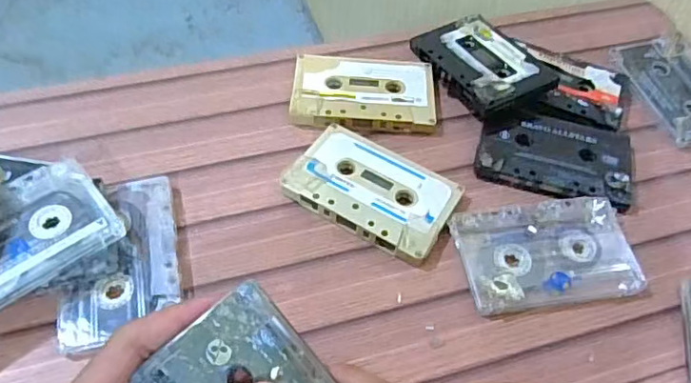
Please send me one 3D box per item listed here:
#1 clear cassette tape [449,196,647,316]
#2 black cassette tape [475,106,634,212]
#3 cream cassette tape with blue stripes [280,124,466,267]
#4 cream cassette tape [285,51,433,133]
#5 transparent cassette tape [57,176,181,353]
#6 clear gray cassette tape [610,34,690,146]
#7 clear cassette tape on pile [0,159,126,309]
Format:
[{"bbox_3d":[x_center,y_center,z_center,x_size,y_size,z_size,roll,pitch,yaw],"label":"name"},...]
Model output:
[{"bbox_3d":[0.118,0.036,0.342,0.100,0.011,0.064,-6,54,-8],"label":"clear cassette tape"},{"bbox_3d":[0.140,-0.026,0.386,0.098,0.008,0.068,17,55,9],"label":"black cassette tape"},{"bbox_3d":[0.018,-0.002,0.365,0.100,0.012,0.067,27,57,16],"label":"cream cassette tape with blue stripes"},{"bbox_3d":[0.013,-0.072,0.413,0.099,0.011,0.066,4,54,-1],"label":"cream cassette tape"},{"bbox_3d":[-0.126,0.036,0.325,0.062,0.011,0.102,-10,55,-11],"label":"transparent cassette tape"},{"bbox_3d":[0.250,-0.079,0.429,0.065,0.011,0.100,-11,55,-11],"label":"clear gray cassette tape"},{"bbox_3d":[-0.177,0.025,0.307,0.098,0.009,0.063,-34,66,-25],"label":"clear cassette tape on pile"}]

